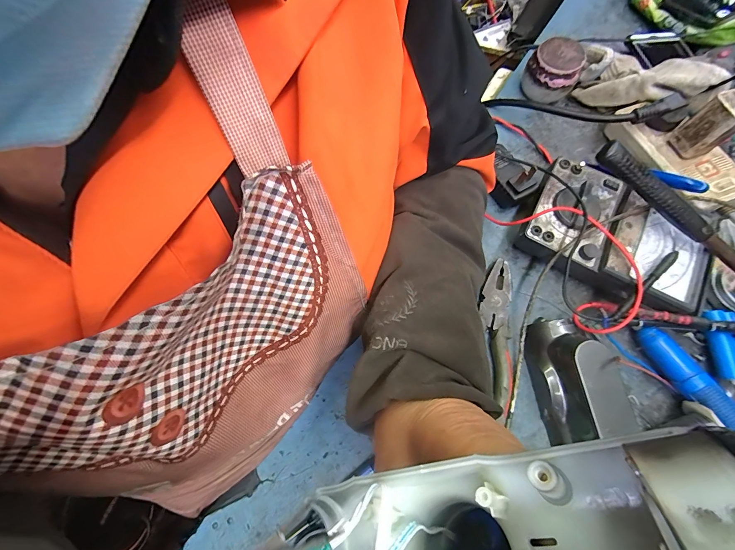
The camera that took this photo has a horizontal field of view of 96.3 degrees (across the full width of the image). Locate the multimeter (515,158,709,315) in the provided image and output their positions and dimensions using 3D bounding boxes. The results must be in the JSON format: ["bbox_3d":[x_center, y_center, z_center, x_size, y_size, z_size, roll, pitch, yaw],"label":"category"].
[{"bbox_3d":[0.248,-0.031,0.343,0.175,0.053,0.125,37,75,10],"label":"multimeter"}]

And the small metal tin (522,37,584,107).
[{"bbox_3d":[0.227,-0.247,0.411,0.058,0.057,0.054,0,72,-1],"label":"small metal tin"}]

